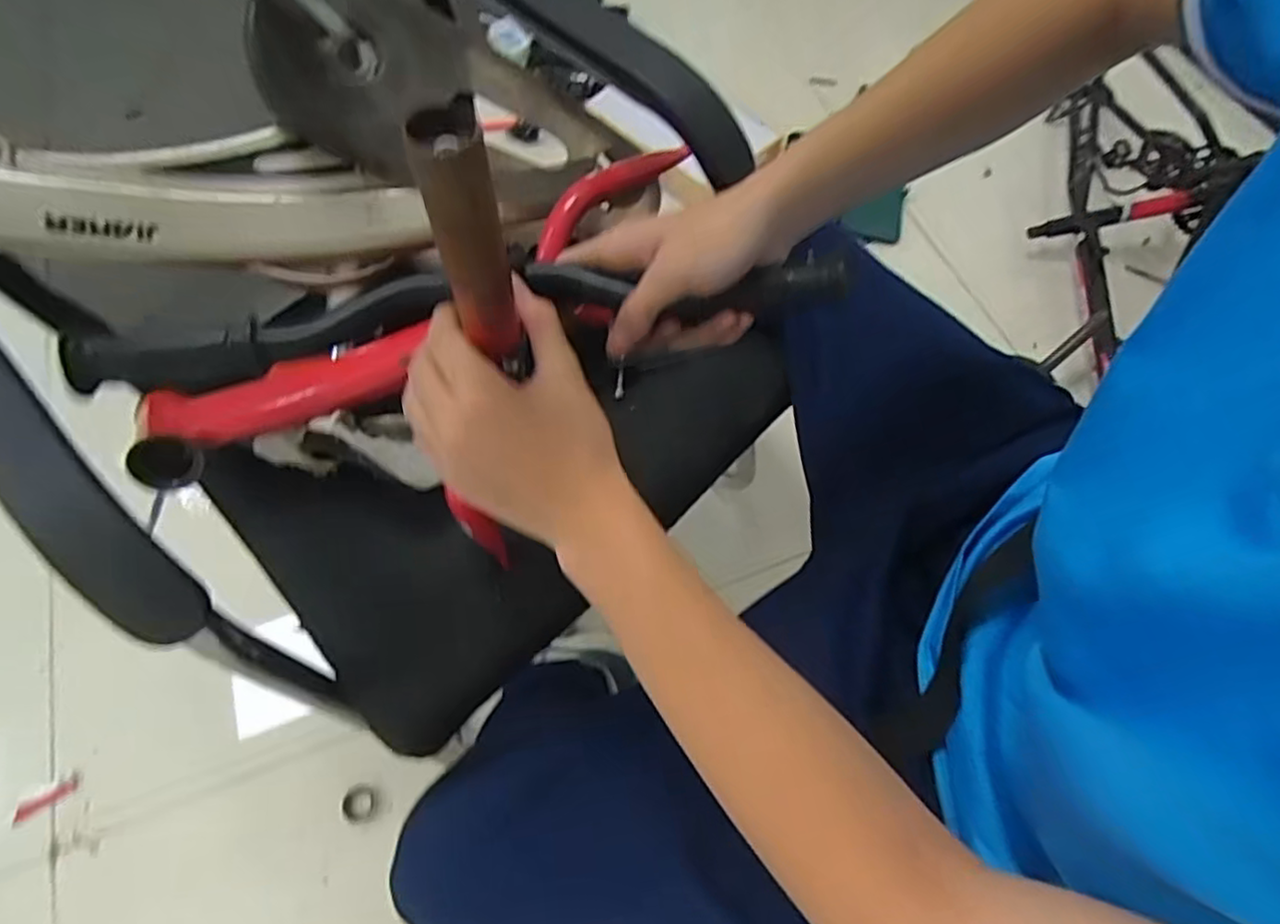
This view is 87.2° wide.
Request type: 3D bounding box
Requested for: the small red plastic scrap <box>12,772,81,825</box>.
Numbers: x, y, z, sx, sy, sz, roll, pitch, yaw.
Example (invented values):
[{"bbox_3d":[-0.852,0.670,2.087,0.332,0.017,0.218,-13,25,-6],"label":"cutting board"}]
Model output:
[{"bbox_3d":[-0.784,0.446,0.889,0.078,0.012,0.019,-32,67,-28],"label":"small red plastic scrap"}]

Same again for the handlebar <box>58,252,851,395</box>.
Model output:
[{"bbox_3d":[-0.083,-0.090,0.371,0.402,0.042,0.055,-9,64,-6],"label":"handlebar"}]

